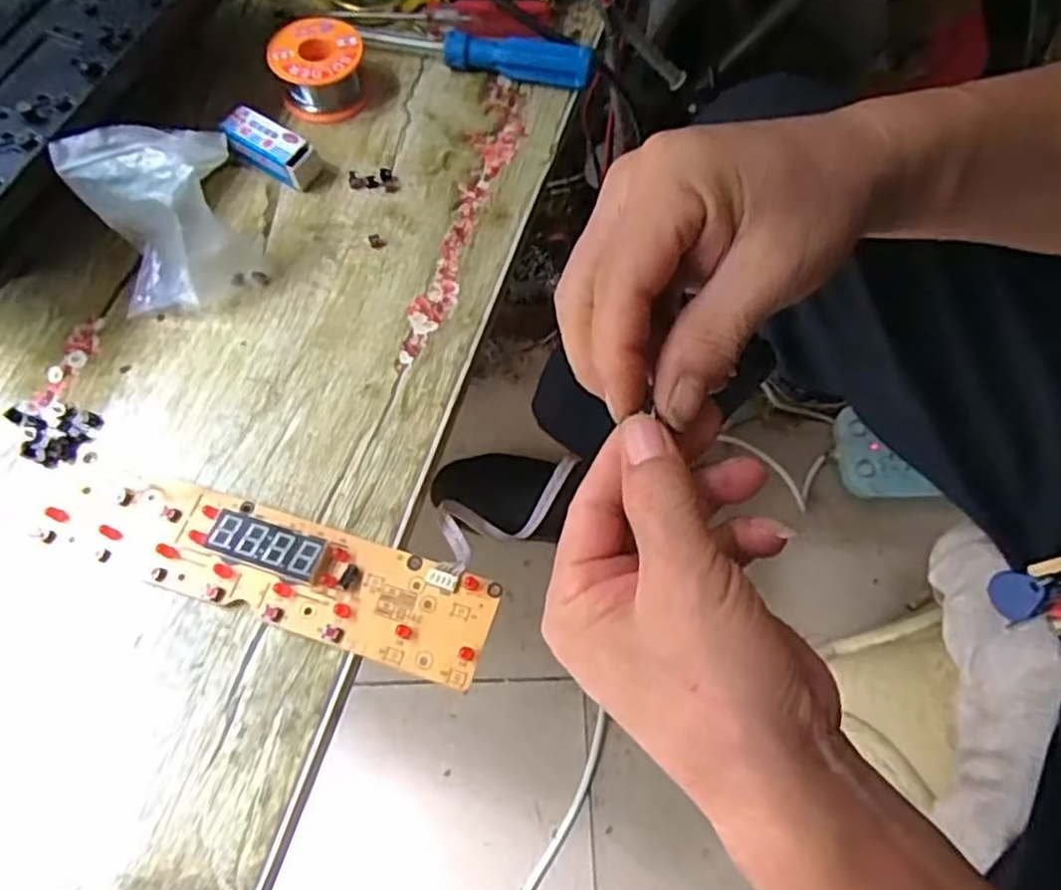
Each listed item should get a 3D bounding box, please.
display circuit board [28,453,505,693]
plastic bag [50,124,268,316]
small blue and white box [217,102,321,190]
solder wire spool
[{"bbox_3d":[-0.117,0.051,0.314,0.205,0.013,0.047,17,67,6],"label":"display circuit board"},{"bbox_3d":[-0.176,-0.108,0.349,0.074,0.071,0.058,-14,68,-8],"label":"plastic bag"},{"bbox_3d":[-0.145,-0.166,0.401,0.055,0.021,0.020,32,69,12],"label":"small blue and white box"},{"bbox_3d":[-0.124,-0.221,0.422,0.051,0.028,0.054,-9,67,-6],"label":"solder wire spool"}]

